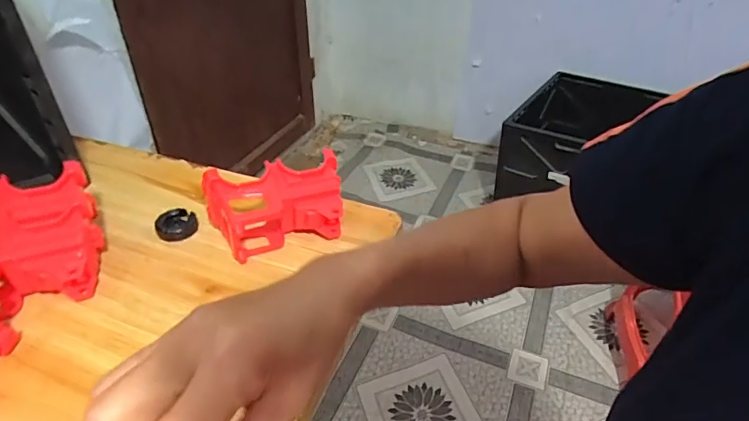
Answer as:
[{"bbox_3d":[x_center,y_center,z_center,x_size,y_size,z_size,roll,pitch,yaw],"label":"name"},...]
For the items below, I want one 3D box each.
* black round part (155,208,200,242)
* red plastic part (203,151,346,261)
[{"bbox_3d":[-0.236,0.016,0.560,0.045,0.016,0.043,0,36,0],"label":"black round part"},{"bbox_3d":[-0.109,-0.003,0.537,0.148,0.085,0.076,-13,38,-17],"label":"red plastic part"}]

